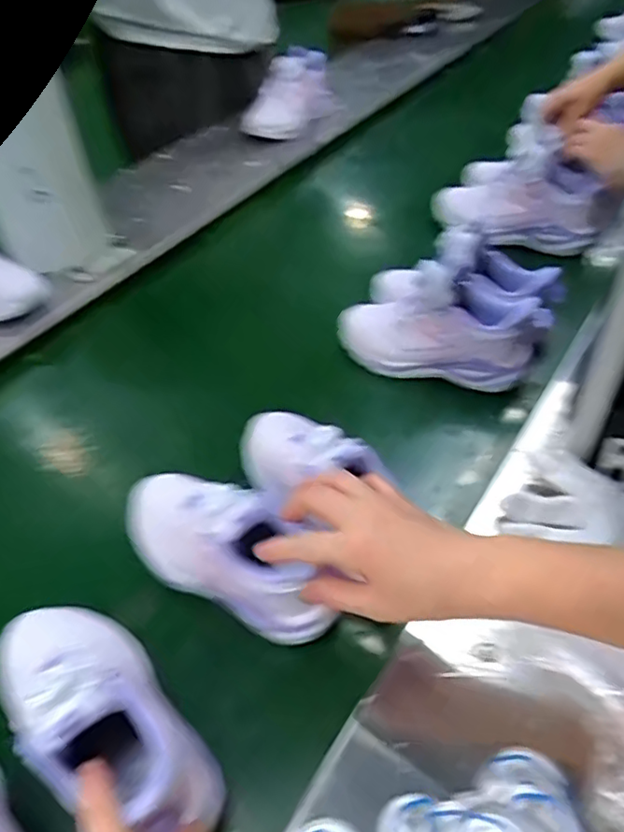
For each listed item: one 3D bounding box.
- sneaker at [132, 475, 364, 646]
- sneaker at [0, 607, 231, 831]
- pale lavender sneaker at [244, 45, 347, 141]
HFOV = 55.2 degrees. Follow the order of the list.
[{"bbox_3d":[-0.077,0.096,0.475,0.203,0.098,0.078,29,56,31],"label":"sneaker"},{"bbox_3d":[-0.145,0.186,0.389,0.078,0.095,0.204,-38,53,-26],"label":"sneaker"},{"bbox_3d":[-0.035,-0.634,1.169,0.104,0.119,0.234,19,51,24],"label":"pale lavender sneaker"}]

